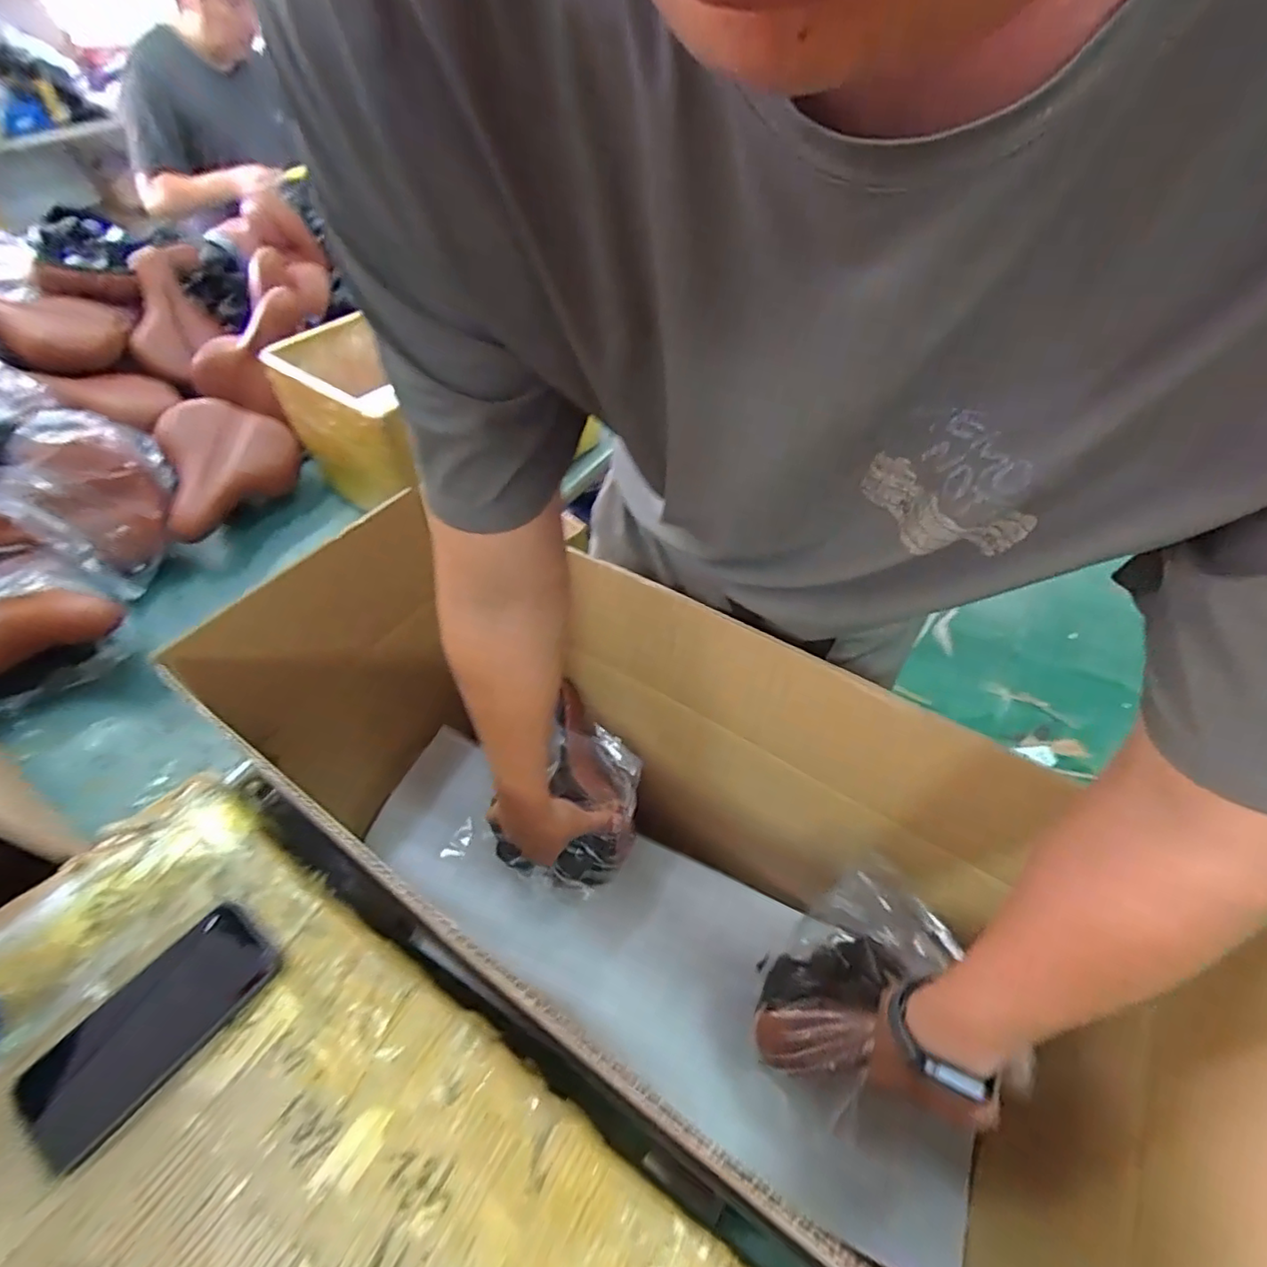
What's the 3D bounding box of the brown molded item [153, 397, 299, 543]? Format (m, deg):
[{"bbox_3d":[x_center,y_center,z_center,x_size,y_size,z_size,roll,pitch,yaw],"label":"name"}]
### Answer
[{"bbox_3d":[-0.631,-0.259,0.926,0.134,0.131,0.243,-13,51,-9],"label":"brown molded item"}]

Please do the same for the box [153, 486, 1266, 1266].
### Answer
[{"bbox_3d":[0.014,0.229,0.609,0.814,0.428,0.330,26,56,22],"label":"box"}]

